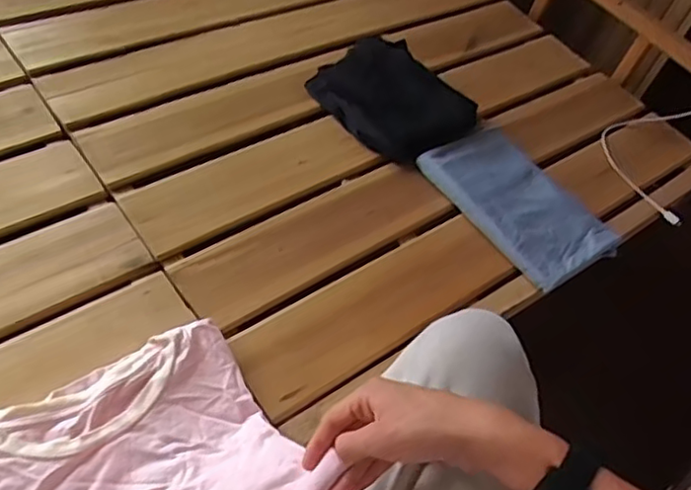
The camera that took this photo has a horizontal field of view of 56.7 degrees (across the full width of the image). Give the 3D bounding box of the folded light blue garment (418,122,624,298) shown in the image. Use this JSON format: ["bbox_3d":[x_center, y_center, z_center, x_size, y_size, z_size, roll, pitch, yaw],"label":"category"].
[{"bbox_3d":[0.269,-0.073,1.006,0.177,0.025,0.297,-25,57,-24],"label":"folded light blue garment"}]

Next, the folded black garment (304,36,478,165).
[{"bbox_3d":[0.091,-0.268,1.116,0.258,0.044,0.224,37,56,23],"label":"folded black garment"}]

